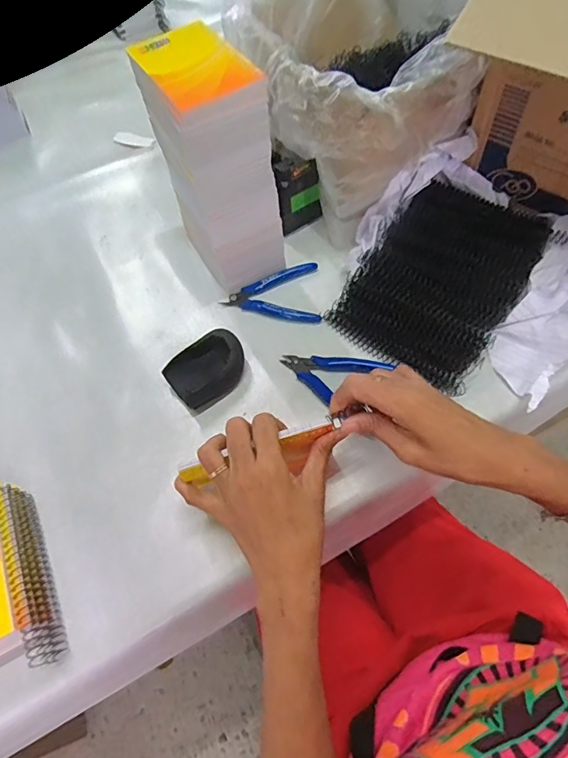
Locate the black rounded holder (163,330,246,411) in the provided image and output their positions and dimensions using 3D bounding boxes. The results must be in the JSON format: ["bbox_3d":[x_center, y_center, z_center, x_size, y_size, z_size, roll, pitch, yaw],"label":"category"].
[{"bbox_3d":[-0.081,-0.012,0.494,0.084,0.034,0.054,-32,64,-14],"label":"black rounded holder"}]

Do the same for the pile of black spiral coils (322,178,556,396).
[{"bbox_3d":[0.186,-0.126,0.532,0.165,0.053,0.261,32,67,18],"label":"pile of black spiral coils"}]

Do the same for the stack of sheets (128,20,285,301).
[{"bbox_3d":[-0.073,-0.221,0.500,0.086,0.232,0.132,-30,64,-13],"label":"stack of sheets"}]

